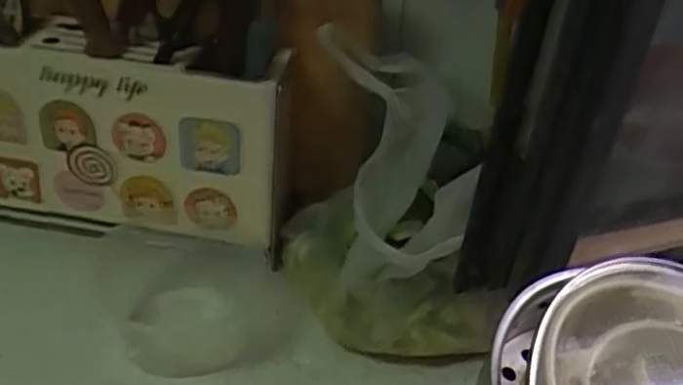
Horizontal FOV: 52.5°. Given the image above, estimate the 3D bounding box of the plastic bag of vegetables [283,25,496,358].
[{"bbox_3d":[0.041,0.024,0.692,0.145,0.248,0.220,-14,40,-24],"label":"plastic bag of vegetables"}]

